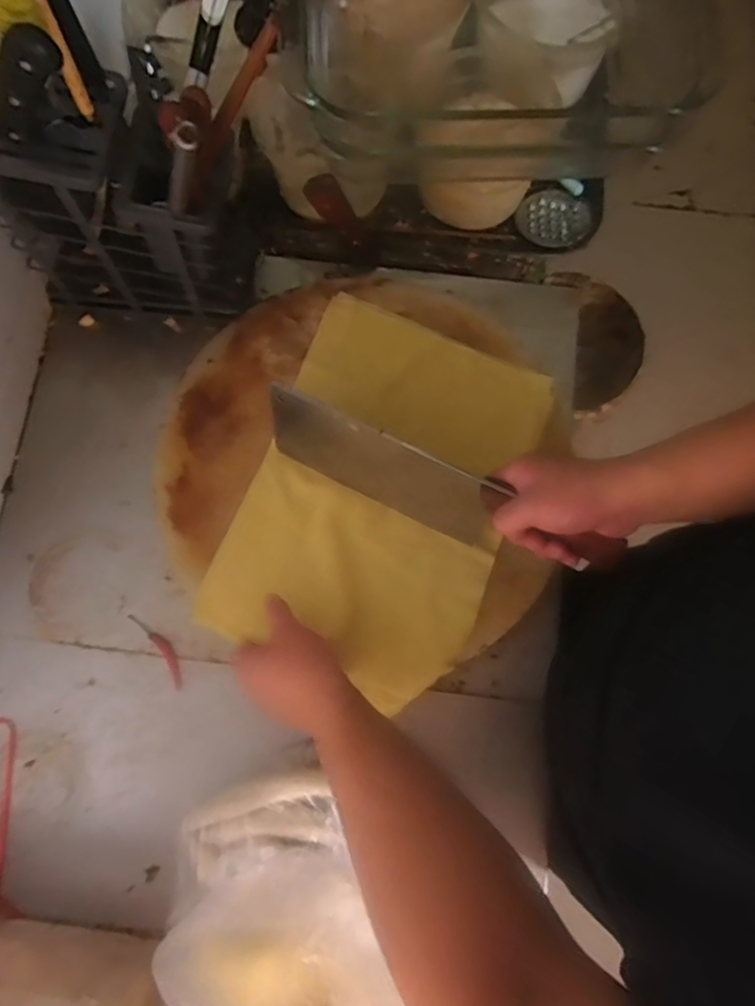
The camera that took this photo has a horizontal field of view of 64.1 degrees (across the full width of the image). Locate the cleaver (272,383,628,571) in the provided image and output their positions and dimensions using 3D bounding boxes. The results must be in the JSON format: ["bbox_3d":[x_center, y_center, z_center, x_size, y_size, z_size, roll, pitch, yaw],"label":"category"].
[{"bbox_3d":[0.048,-0.012,0.556,0.322,0.124,0.033,25,79,5],"label":"cleaver"}]

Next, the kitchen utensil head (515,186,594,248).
[{"bbox_3d":[0.209,-0.338,0.716,0.087,0.027,0.078,29,79,6],"label":"kitchen utensil head"}]

